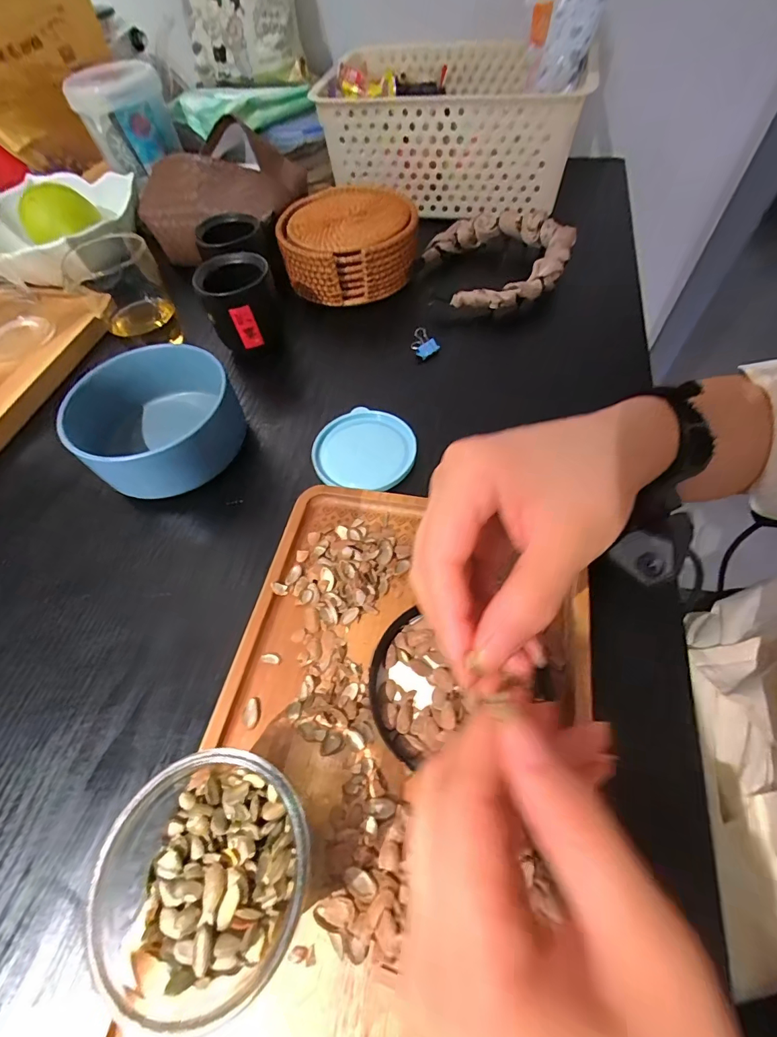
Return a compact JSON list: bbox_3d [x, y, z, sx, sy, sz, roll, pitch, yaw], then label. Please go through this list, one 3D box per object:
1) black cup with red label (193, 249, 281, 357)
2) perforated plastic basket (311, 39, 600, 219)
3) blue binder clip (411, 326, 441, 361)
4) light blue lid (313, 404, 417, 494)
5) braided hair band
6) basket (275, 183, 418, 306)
[{"bbox_3d":[-0.139,-0.206,0.395,0.065,0.060,0.076,-21,60,-8],"label":"black cup with red label"},{"bbox_3d":[0.082,-0.497,0.524,0.290,0.110,0.229,14,61,12],"label":"perforated plastic basket"},{"bbox_3d":[0.034,-0.168,0.400,0.019,0.019,0.026,-29,62,-12],"label":"blue binder clip"},{"bbox_3d":[-0.019,-0.057,0.342,0.079,0.009,0.075,-2,59,3],"label":"light blue lid"},{"bbox_3d":[0.114,-0.280,0.445,0.148,0.035,0.147,-2,58,3],"label":"braided hair band"},{"bbox_3d":[-0.042,-0.296,0.454,0.139,0.056,0.130,-2,59,3],"label":"basket"}]

